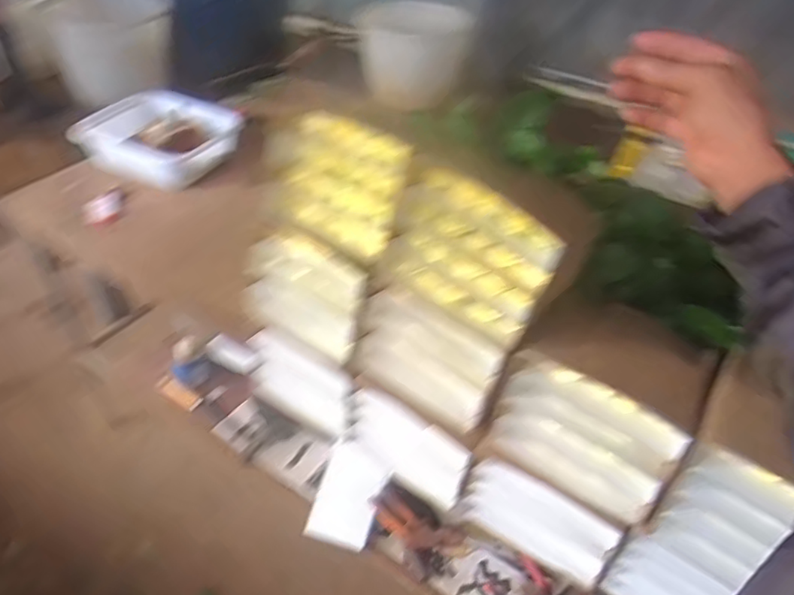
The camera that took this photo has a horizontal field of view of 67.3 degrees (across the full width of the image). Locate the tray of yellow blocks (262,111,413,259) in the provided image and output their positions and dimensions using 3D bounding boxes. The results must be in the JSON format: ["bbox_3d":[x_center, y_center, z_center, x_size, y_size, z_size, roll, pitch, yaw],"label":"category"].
[{"bbox_3d":[-0.073,-0.139,0.695,0.185,0.133,0.030,28,18,22],"label":"tray of yellow blocks"}]

